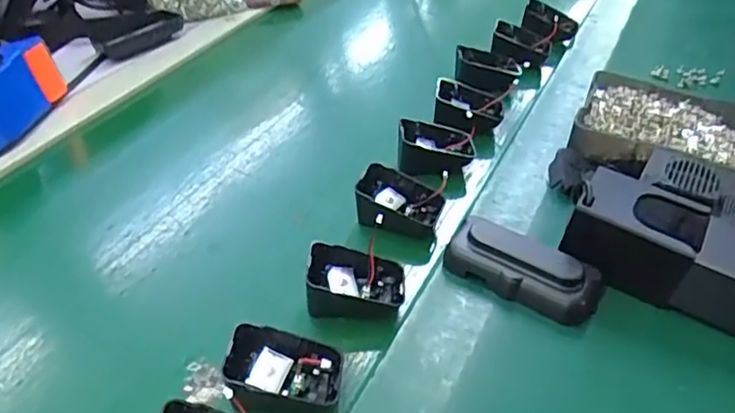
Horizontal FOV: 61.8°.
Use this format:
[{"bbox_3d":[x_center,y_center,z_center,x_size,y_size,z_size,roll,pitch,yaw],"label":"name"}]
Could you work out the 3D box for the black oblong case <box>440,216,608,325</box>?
[{"bbox_3d":[0.110,0.042,0.436,0.105,0.034,0.048,22,46,28],"label":"black oblong case"}]

